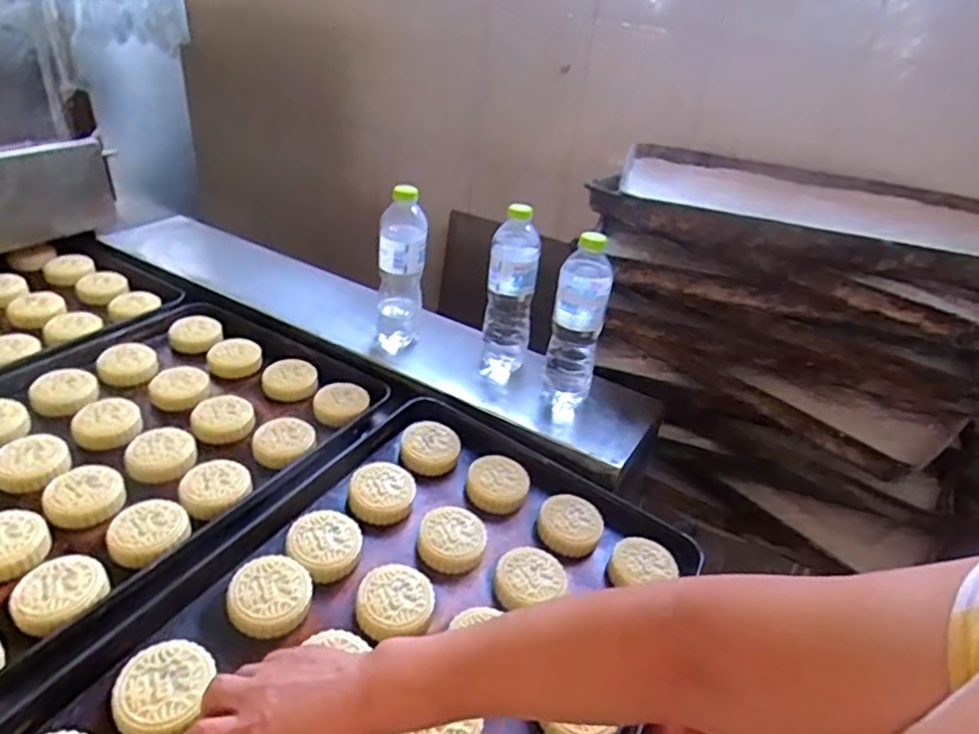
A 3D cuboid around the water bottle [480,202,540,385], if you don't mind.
[{"bbox_3d":[0.028,-0.094,0.874,0.065,0.230,0.067,5,33,-1],"label":"water bottle"}]

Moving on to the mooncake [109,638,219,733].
[{"bbox_3d":[-0.255,0.251,0.507,0.065,0.026,0.072,8,33,4],"label":"mooncake"}]

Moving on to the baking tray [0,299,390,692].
[{"bbox_3d":[-0.450,0.092,0.739,0.421,0.040,0.595,21,36,23],"label":"baking tray"}]

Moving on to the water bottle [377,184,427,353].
[{"bbox_3d":[-0.124,-0.128,0.914,0.067,0.245,0.062,3,33,-4],"label":"water bottle"}]

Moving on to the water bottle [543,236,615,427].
[{"bbox_3d":[0.112,-0.040,0.806,0.065,0.236,0.057,0,33,-9],"label":"water bottle"}]

